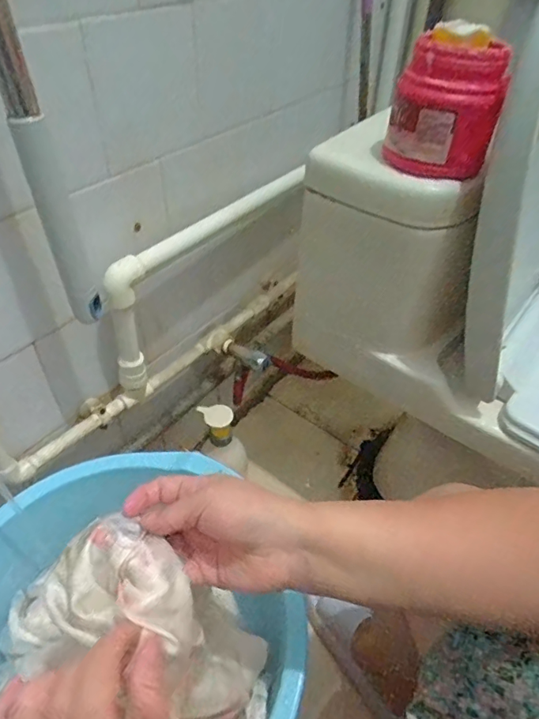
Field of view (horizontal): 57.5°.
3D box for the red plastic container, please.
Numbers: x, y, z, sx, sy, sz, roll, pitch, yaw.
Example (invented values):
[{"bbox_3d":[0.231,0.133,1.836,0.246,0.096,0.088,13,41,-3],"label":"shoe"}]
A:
[{"bbox_3d":[0.166,-0.240,0.461,0.093,0.115,0.080,19,46,17],"label":"red plastic container"}]

